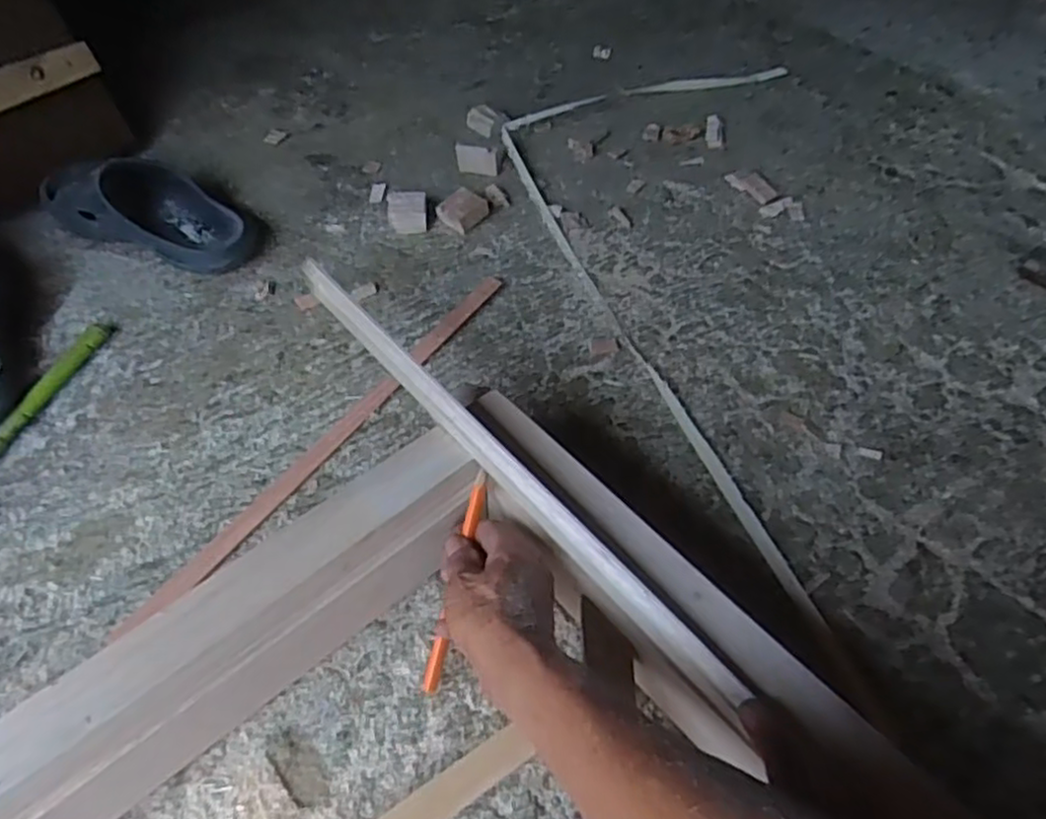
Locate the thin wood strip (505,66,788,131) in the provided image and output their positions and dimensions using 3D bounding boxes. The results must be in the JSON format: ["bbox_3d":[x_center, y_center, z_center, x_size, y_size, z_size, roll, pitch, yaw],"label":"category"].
[{"bbox_3d":[0.181,-0.456,1.021,0.445,0.013,0.054,-17,54,-12],"label":"thin wood strip"}]

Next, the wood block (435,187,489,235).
[{"bbox_3d":[-0.073,-0.239,0.858,0.046,0.026,0.056,34,60,24],"label":"wood block"}]

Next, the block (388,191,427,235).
[{"bbox_3d":[-0.139,-0.238,0.860,0.046,0.027,0.049,-3,53,-2],"label":"block"}]

